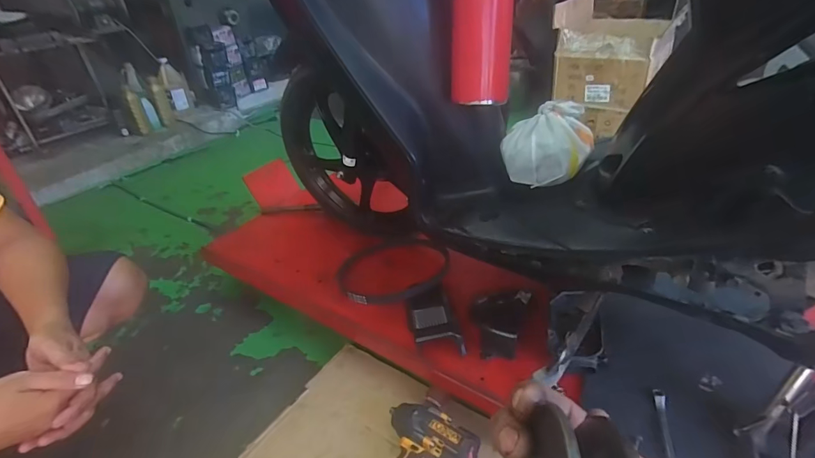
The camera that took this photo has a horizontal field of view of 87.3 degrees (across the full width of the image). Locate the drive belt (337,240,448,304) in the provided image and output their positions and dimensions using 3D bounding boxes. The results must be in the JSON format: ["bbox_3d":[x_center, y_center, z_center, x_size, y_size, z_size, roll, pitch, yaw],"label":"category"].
[{"bbox_3d":[-0.030,0.089,0.981,0.255,0.022,0.236,-11,31,7],"label":"drive belt"}]

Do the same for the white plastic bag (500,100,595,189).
[{"bbox_3d":[0.244,-0.147,0.742,0.143,0.099,0.147,9,35,21],"label":"white plastic bag"}]

